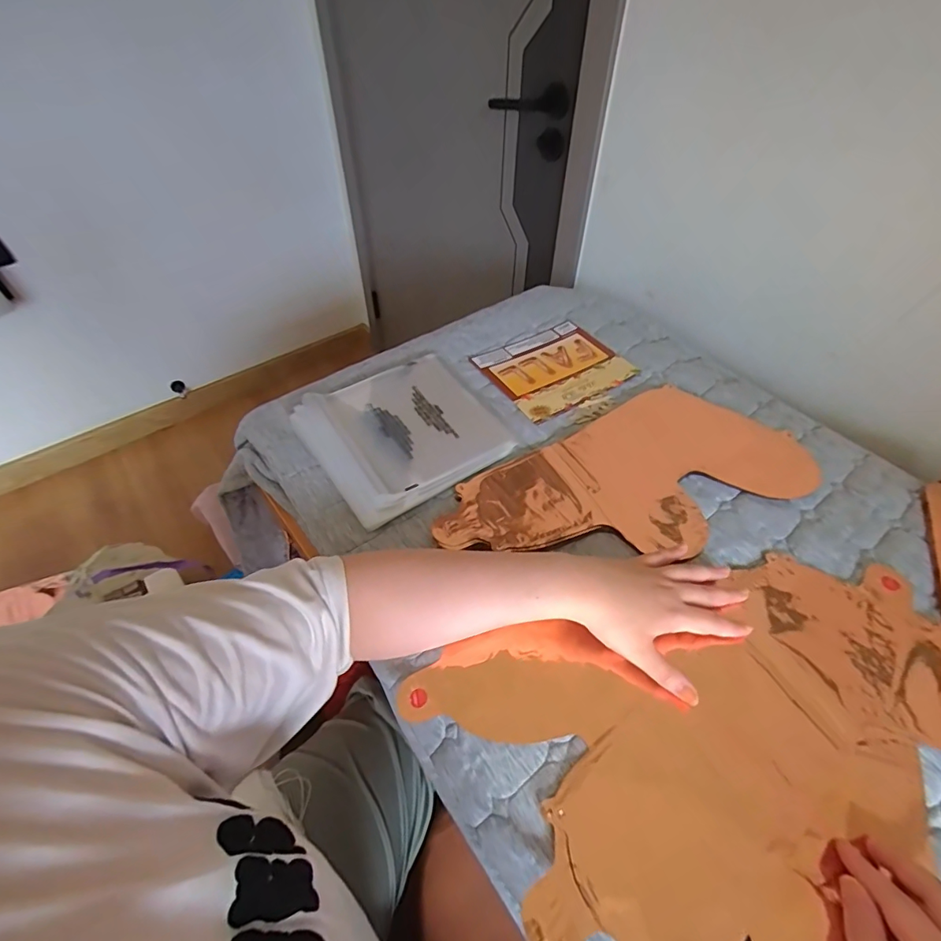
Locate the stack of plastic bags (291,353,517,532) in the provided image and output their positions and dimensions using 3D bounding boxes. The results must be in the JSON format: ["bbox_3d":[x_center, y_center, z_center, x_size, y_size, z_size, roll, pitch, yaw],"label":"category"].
[{"bbox_3d":[-0.082,-0.053,0.593,0.218,0.031,0.211,-28,54,-21],"label":"stack of plastic bags"}]

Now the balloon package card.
[{"bbox_3d":[0.122,-0.152,0.693,0.189,0.006,0.159,-26,53,-20],"label":"balloon package card"}]

